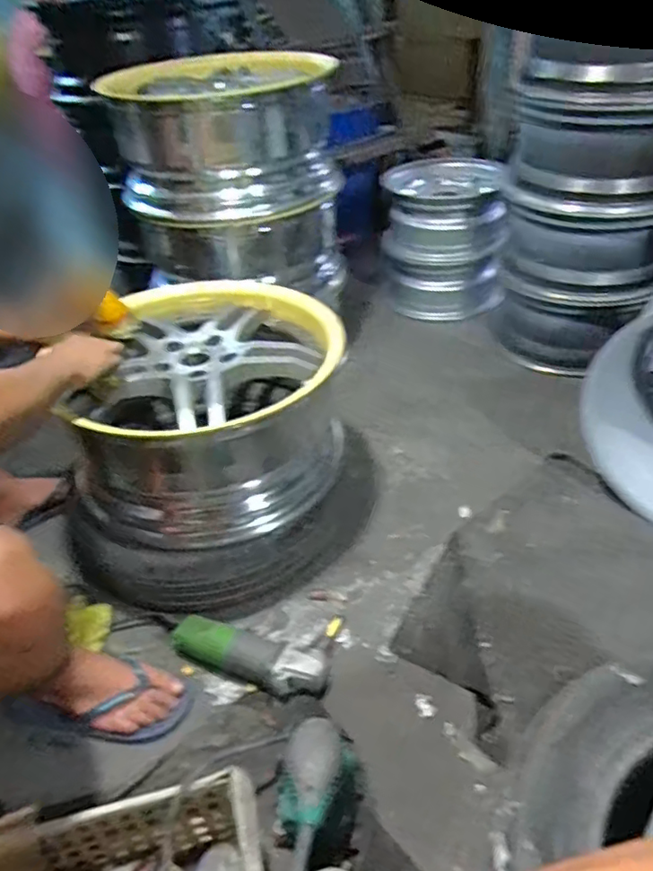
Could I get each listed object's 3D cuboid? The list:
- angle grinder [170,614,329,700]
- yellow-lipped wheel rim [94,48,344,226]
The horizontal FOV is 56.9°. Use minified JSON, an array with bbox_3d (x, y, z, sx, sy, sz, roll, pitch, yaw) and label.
[{"bbox_3d":[-0.129,0.353,0.945,0.267,0.089,0.072,10,42,18],"label":"angle grinder"},{"bbox_3d":[-0.251,-0.733,1.447,0.496,0.265,0.499,-10,40,-4],"label":"yellow-lipped wheel rim"}]

